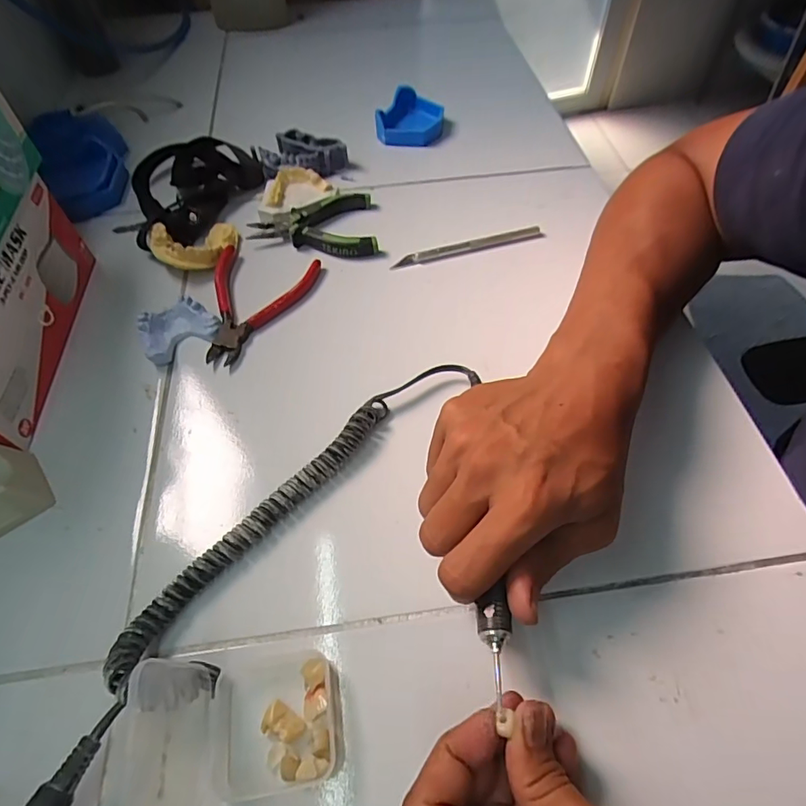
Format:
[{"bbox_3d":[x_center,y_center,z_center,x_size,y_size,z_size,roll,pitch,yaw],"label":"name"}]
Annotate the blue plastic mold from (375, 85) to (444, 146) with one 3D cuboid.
[{"bbox_3d":[0.010,-0.323,0.561,0.066,0.027,0.098,10,56,8],"label":"blue plastic mold"}]

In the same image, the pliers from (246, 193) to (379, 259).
[{"bbox_3d":[-0.083,-0.162,0.455,0.110,0.015,0.081,-8,55,-4],"label":"pliers"}]

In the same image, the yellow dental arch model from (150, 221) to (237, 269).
[{"bbox_3d":[-0.181,-0.141,0.435,0.072,0.021,0.054,-23,58,-14],"label":"yellow dental arch model"}]

